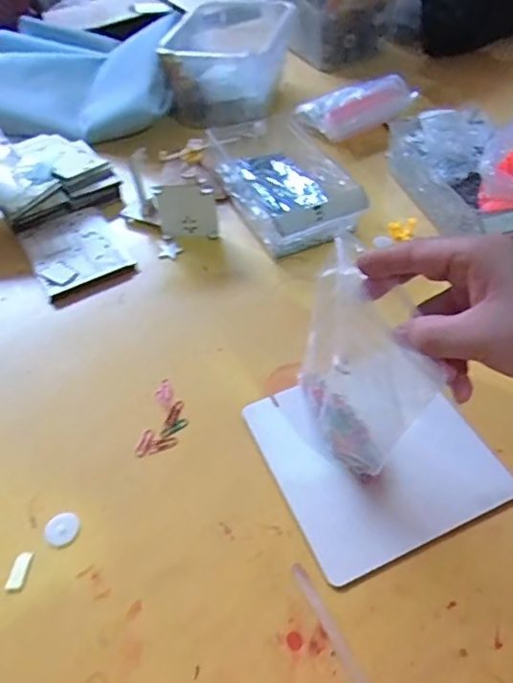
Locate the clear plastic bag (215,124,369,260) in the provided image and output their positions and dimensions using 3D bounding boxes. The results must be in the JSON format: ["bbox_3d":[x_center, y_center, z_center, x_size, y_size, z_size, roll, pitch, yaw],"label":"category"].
[{"bbox_3d":[0.038,-0.211,0.706,0.135,0.063,0.251,-22,52,-13],"label":"clear plastic bag"}]

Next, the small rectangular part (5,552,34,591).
[{"bbox_3d":[-0.187,0.181,0.421,0.013,0.004,0.029,1,50,6],"label":"small rectangular part"}]

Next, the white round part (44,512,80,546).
[{"bbox_3d":[-0.161,0.155,0.443,0.028,0.004,0.027,-2,50,3],"label":"white round part"}]

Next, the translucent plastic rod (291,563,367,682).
[{"bbox_3d":[0.058,0.211,0.374,0.010,0.004,0.120,-24,53,-15],"label":"translucent plastic rod"}]

